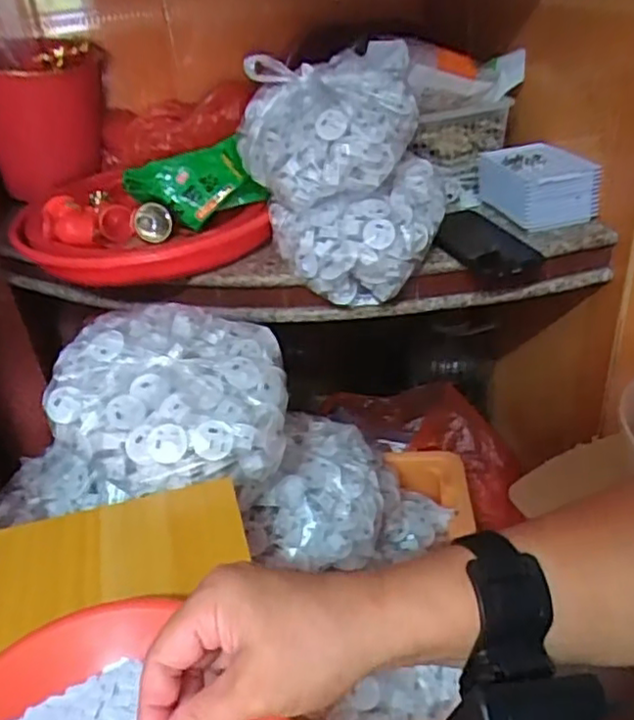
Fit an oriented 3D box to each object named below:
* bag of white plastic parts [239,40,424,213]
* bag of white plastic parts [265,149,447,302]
[{"bbox_3d":[0.013,-0.245,0.671,0.174,0.126,0.116,-11,33,-9],"label":"bag of white plastic parts"},{"bbox_3d":[0.055,-0.132,0.703,0.183,0.116,0.103,-11,33,-9],"label":"bag of white plastic parts"}]

